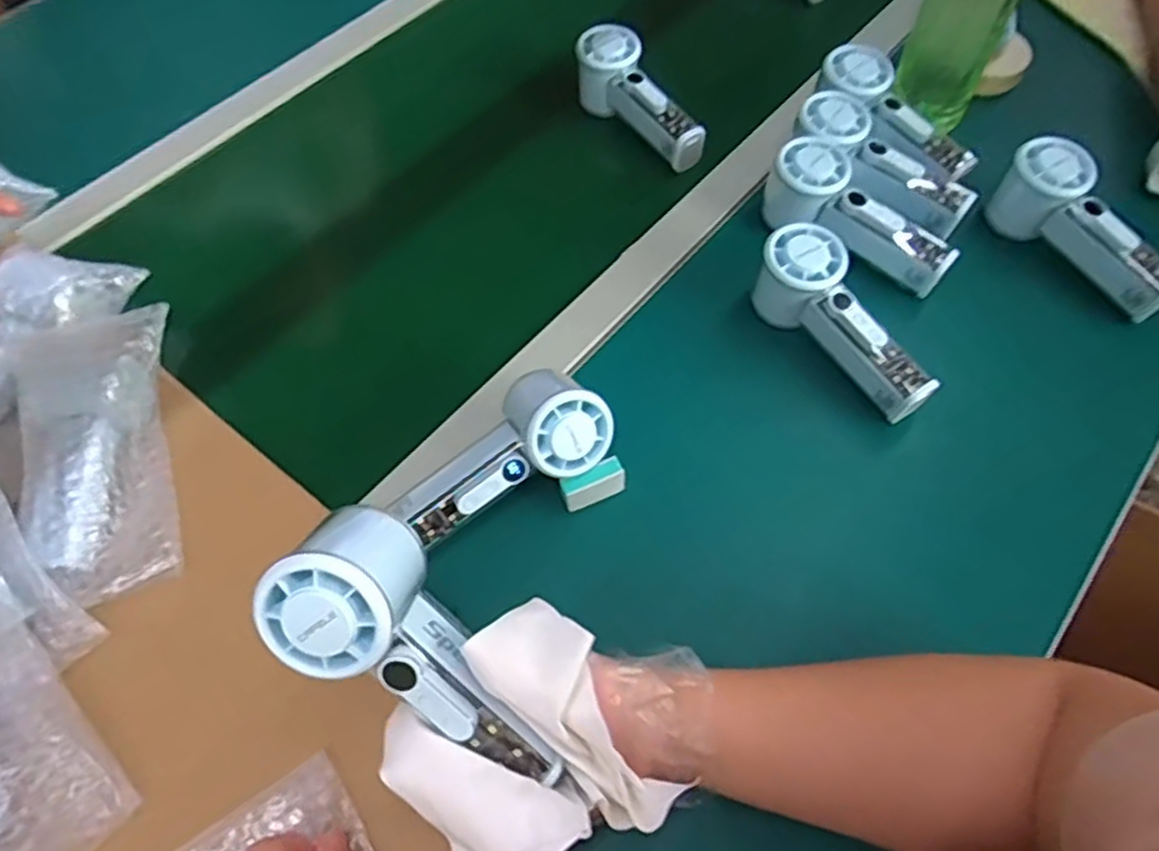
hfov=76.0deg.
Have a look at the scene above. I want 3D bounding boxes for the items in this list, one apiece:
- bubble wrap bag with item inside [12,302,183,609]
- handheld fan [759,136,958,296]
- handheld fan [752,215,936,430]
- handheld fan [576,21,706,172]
[{"bbox_3d":[-0.313,0.013,0.491,0.097,0.050,0.205,-20,59,-8],"label":"bubble wrap bag with item inside"},{"bbox_3d":[0.218,-0.161,0.584,0.151,0.057,0.054,38,68,8],"label":"handheld fan"},{"bbox_3d":[0.185,-0.071,0.533,0.052,0.063,0.157,-32,78,-15],"label":"handheld fan"},{"bbox_3d":[0.050,-0.295,0.669,0.052,0.058,0.154,-25,60,-11],"label":"handheld fan"}]

